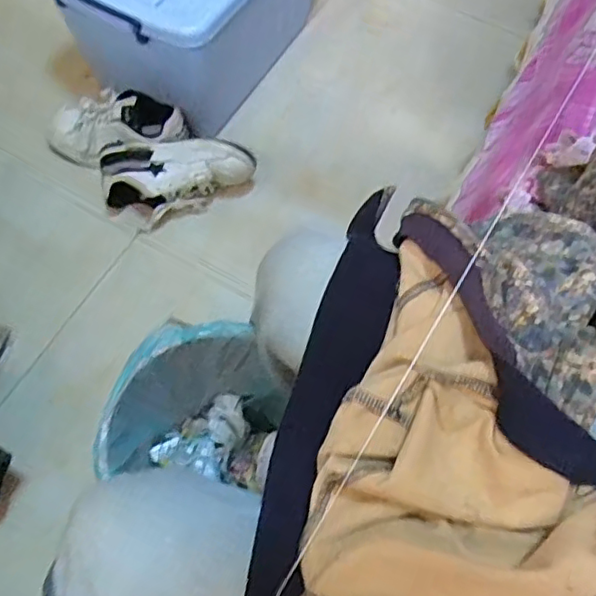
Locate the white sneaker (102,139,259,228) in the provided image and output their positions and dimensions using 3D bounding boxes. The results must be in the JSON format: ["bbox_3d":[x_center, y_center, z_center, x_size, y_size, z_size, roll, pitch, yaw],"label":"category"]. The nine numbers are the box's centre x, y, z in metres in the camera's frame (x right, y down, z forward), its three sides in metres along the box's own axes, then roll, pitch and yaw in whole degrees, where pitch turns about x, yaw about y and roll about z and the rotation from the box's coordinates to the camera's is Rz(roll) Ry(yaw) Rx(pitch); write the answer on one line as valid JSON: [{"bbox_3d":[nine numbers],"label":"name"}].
[{"bbox_3d":[-0.213,-0.206,1.062,0.267,0.107,0.124,-3,65,-4],"label":"white sneaker"}]

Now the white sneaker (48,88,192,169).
[{"bbox_3d":[-0.336,-0.311,1.098,0.258,0.095,0.100,-2,65,-3],"label":"white sneaker"}]

